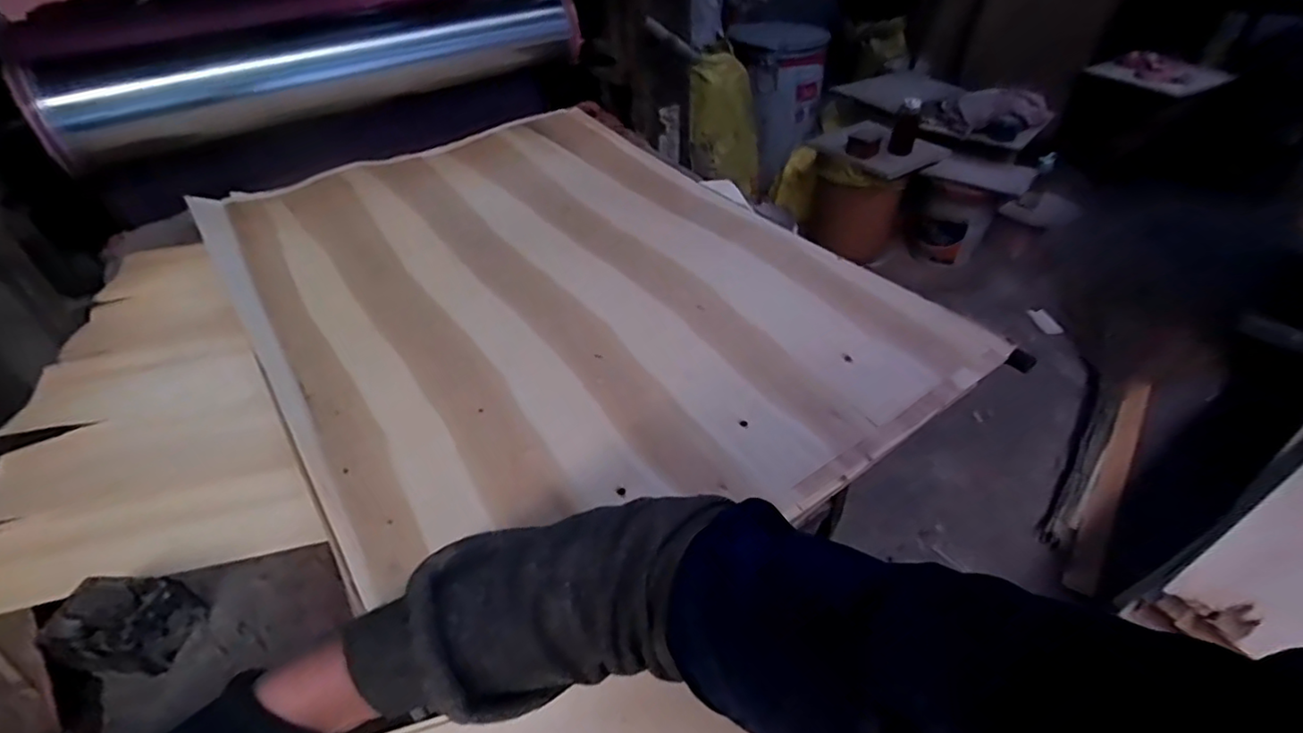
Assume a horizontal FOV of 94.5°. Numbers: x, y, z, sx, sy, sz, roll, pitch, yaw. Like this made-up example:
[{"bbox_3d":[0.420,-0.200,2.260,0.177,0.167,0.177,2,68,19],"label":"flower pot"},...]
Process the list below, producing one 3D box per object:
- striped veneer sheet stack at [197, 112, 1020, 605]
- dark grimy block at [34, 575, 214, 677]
[{"bbox_3d":[-0.193,-0.168,1.069,0.901,0.058,1.255,-28,48,-26],"label":"striped veneer sheet stack"},{"bbox_3d":[-0.540,0.264,0.619,0.110,0.070,0.085,0,42,2],"label":"dark grimy block"}]

